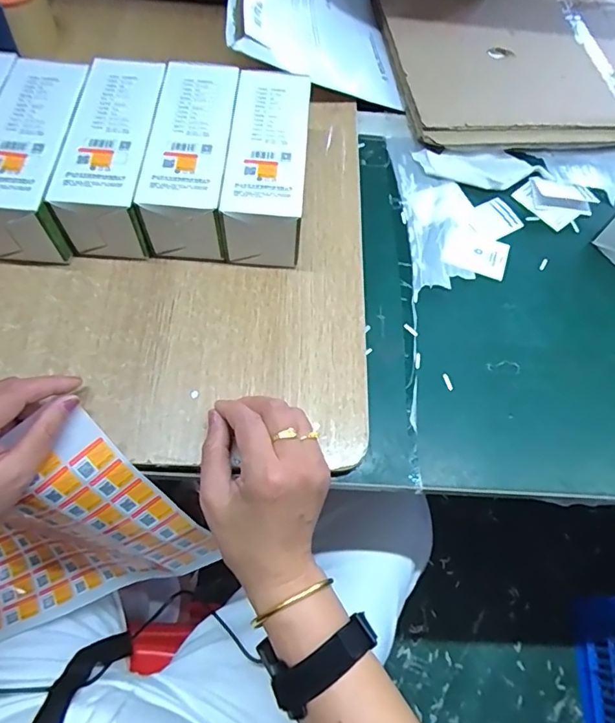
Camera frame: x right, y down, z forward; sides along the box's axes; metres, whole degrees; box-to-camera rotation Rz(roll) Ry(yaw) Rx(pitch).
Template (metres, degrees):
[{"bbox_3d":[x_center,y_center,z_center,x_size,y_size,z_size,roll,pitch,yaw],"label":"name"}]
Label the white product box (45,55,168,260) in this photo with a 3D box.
[{"bbox_3d":[-0.170,-0.185,0.447,0.067,0.076,0.179,2,63,-4],"label":"white product box"}]

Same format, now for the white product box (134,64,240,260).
[{"bbox_3d":[-0.103,-0.185,0.460,0.065,0.076,0.174,4,63,-2],"label":"white product box"}]

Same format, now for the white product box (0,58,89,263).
[{"bbox_3d":[-0.236,-0.176,0.432,0.071,0.070,0.170,1,63,-4],"label":"white product box"}]

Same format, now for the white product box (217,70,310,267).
[{"bbox_3d":[-0.036,-0.183,0.467,0.067,0.075,0.172,4,63,-2],"label":"white product box"}]

